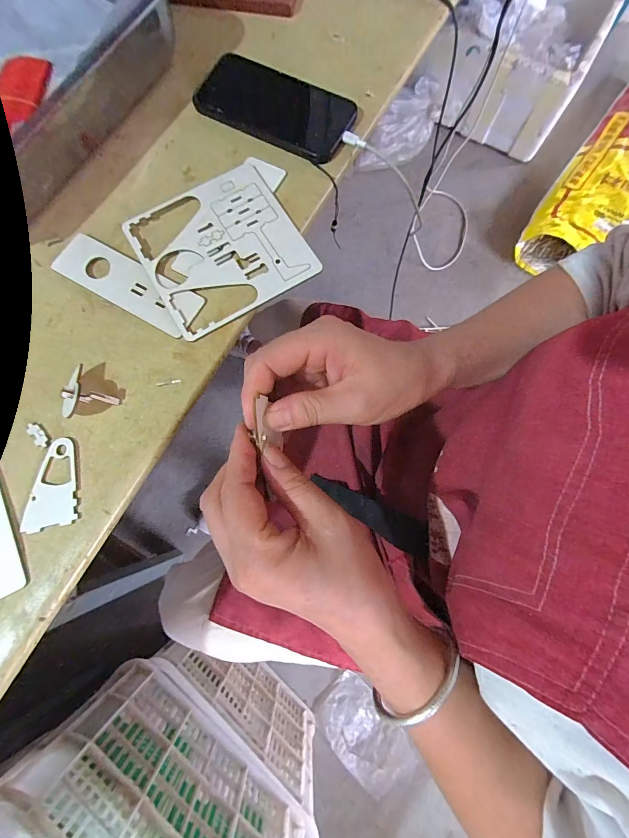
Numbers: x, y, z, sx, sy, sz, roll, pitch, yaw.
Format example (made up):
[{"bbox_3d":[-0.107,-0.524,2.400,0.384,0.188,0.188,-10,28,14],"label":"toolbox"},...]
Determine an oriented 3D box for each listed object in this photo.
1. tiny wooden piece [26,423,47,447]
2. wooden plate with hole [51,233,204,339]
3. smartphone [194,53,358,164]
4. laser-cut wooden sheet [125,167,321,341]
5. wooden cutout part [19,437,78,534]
[{"bbox_3d":[-0.234,0.014,0.303,0.009,0.004,0.023,-39,80,-8],"label":"tiny wooden piece"},{"bbox_3d":[-0.173,-0.126,0.334,0.143,0.005,0.046,29,79,7],"label":"wooden plate with hole"},{"bbox_3d":[-0.042,-0.324,0.372,0.162,0.011,0.081,25,78,6],"label":"smartphone"},{"bbox_3d":[-0.089,-0.163,0.340,0.140,0.005,0.147,-30,78,-6],"label":"laser-cut wooden sheet"},{"bbox_3d":[-0.216,0.053,0.292,0.043,0.004,0.070,-12,77,-2],"label":"wooden cutout part"}]

